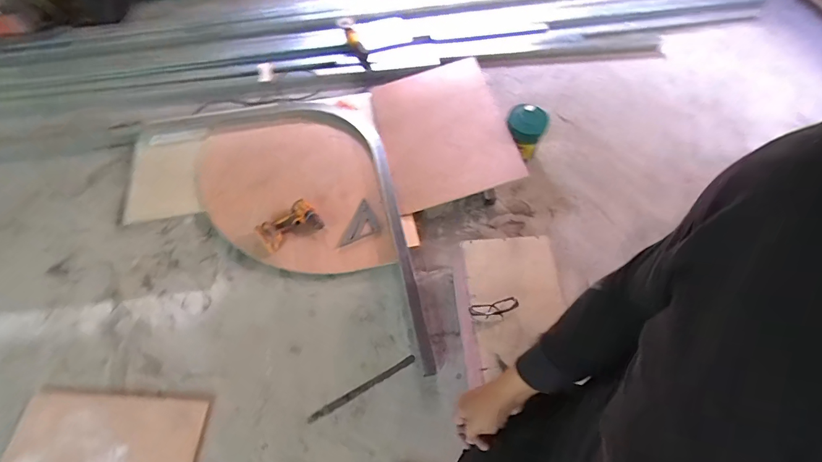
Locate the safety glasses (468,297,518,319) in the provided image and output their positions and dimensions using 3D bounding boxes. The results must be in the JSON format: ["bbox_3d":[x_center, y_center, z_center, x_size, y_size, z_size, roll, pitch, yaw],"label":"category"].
[{"bbox_3d":[0.250,0.230,1.177,0.146,0.031,0.051,-12,61,-8],"label":"safety glasses"}]

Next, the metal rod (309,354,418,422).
[{"bbox_3d":[-0.157,0.518,1.301,0.385,0.012,0.024,-25,65,-18],"label":"metal rod"}]

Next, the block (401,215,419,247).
[{"bbox_3d":[-0.001,0.000,1.594,0.053,0.020,0.144,-8,61,-9],"label":"block"}]

